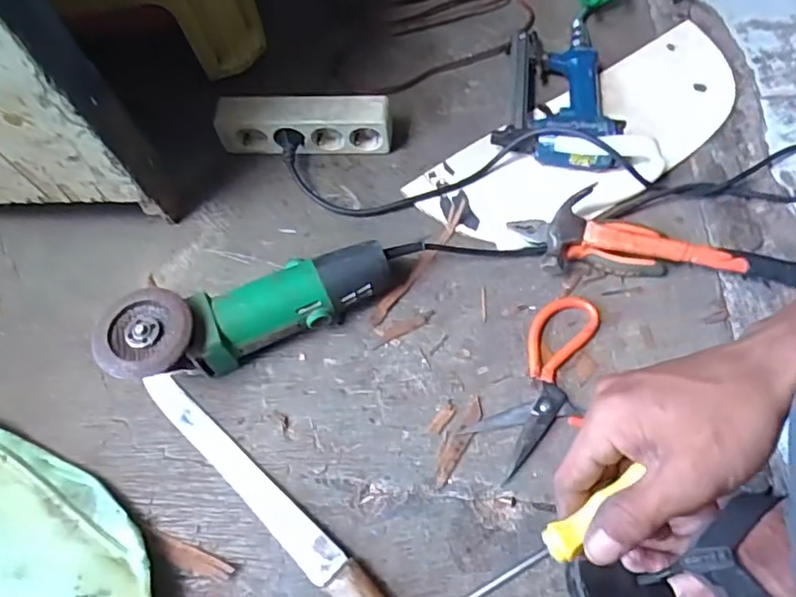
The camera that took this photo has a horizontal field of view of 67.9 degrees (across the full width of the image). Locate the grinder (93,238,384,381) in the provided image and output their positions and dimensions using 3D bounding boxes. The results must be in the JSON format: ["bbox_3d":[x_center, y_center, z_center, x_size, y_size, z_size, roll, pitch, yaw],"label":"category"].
[{"bbox_3d":[-0.131,0.013,0.558,0.257,0.092,0.073,-21,64,-7],"label":"grinder"}]

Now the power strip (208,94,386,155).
[{"bbox_3d":[-0.107,-0.201,0.684,0.198,0.061,0.047,4,64,5],"label":"power strip"}]

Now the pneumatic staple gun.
[{"bbox_3d":[0.198,-0.257,0.697,0.136,0.050,0.237,12,65,9],"label":"pneumatic staple gun"}]

